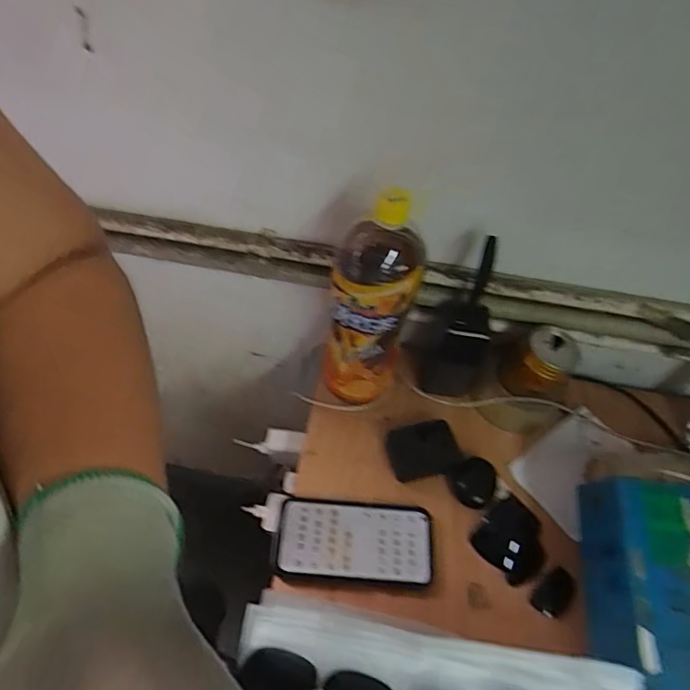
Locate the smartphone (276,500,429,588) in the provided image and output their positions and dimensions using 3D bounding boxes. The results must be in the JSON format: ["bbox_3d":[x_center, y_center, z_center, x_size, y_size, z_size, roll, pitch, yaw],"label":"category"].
[{"bbox_3d":[0.011,0.204,0.538,0.158,0.011,0.079,4,54,-2],"label":"smartphone"}]

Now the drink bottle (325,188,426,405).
[{"bbox_3d":[0.027,-0.038,0.542,0.085,0.269,0.074,14,54,5],"label":"drink bottle"}]

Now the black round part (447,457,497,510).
[{"bbox_3d":[0.142,0.152,0.581,0.049,0.016,0.052,2,54,-3],"label":"black round part"}]

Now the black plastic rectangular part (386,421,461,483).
[{"bbox_3d":[0.091,0.122,0.602,0.078,0.026,0.056,-12,56,-13],"label":"black plastic rectangular part"}]

